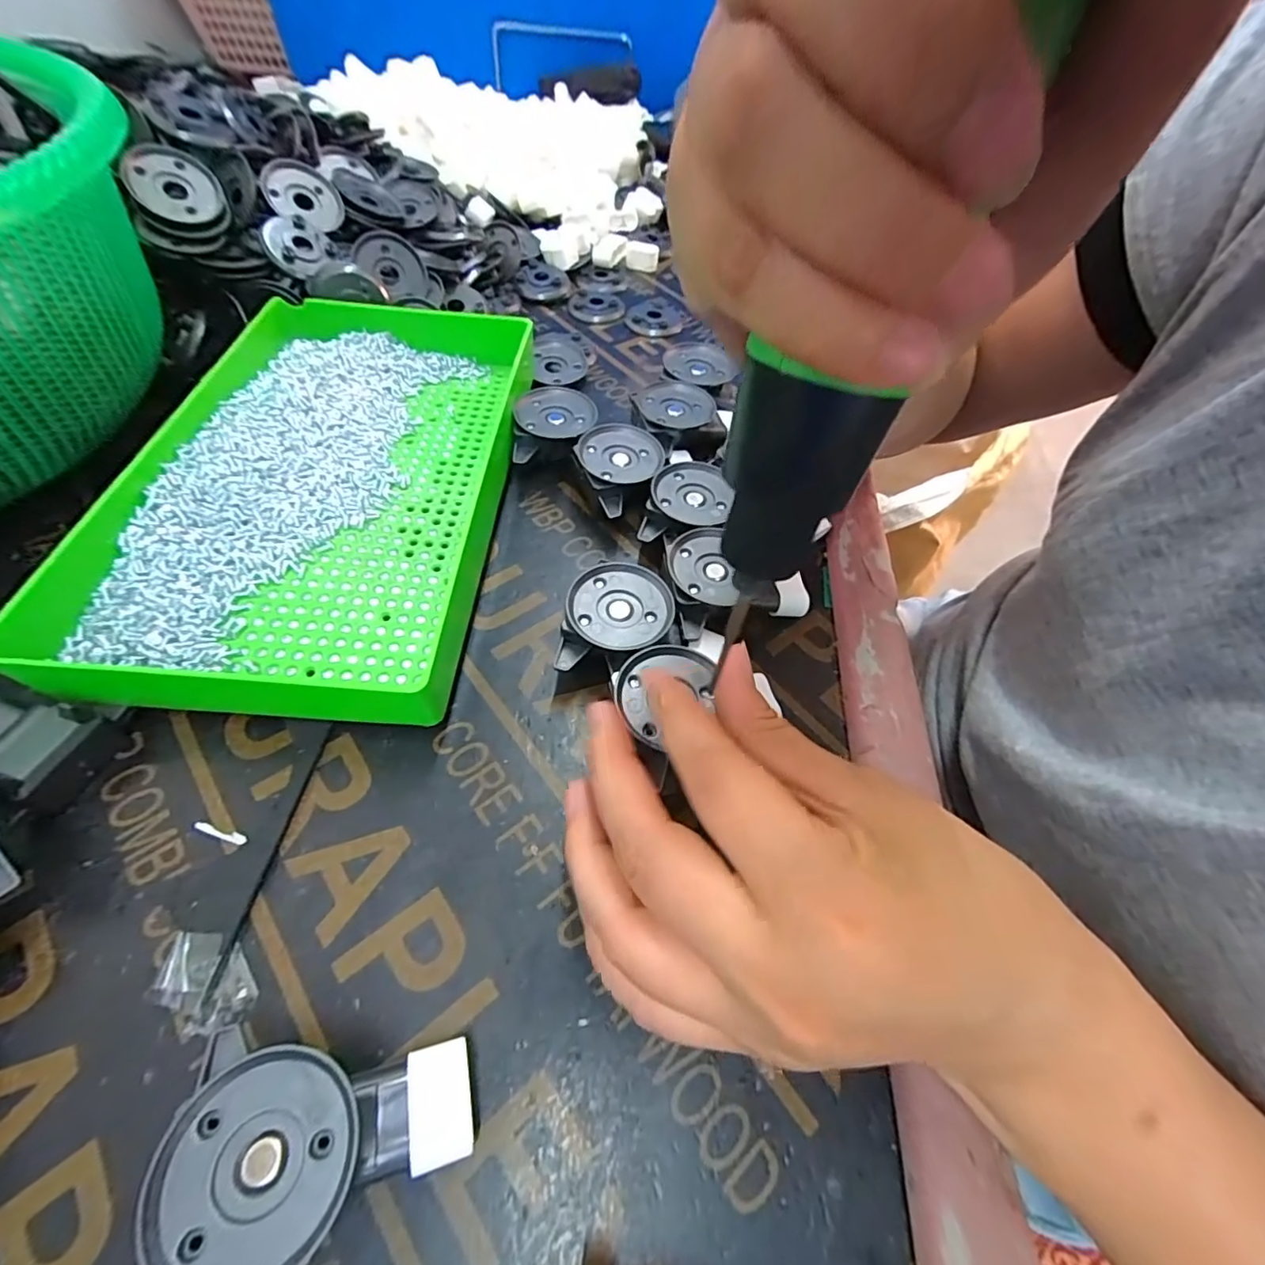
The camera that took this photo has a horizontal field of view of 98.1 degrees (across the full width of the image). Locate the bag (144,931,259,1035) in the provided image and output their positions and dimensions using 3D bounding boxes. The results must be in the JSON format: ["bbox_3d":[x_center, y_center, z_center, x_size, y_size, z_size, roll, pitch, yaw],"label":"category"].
[{"bbox_3d":[-0.128,0.104,0.164,0.030,0.005,0.020,29,58,14],"label":"bag"}]

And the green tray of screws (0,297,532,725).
[{"bbox_3d":[-0.146,-0.077,0.264,0.156,0.035,0.241,6,56,-1],"label":"green tray of screws"}]

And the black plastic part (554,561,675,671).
[{"bbox_3d":[-0.006,-0.003,0.231,0.042,0.029,0.048,10,56,2],"label":"black plastic part"}]

